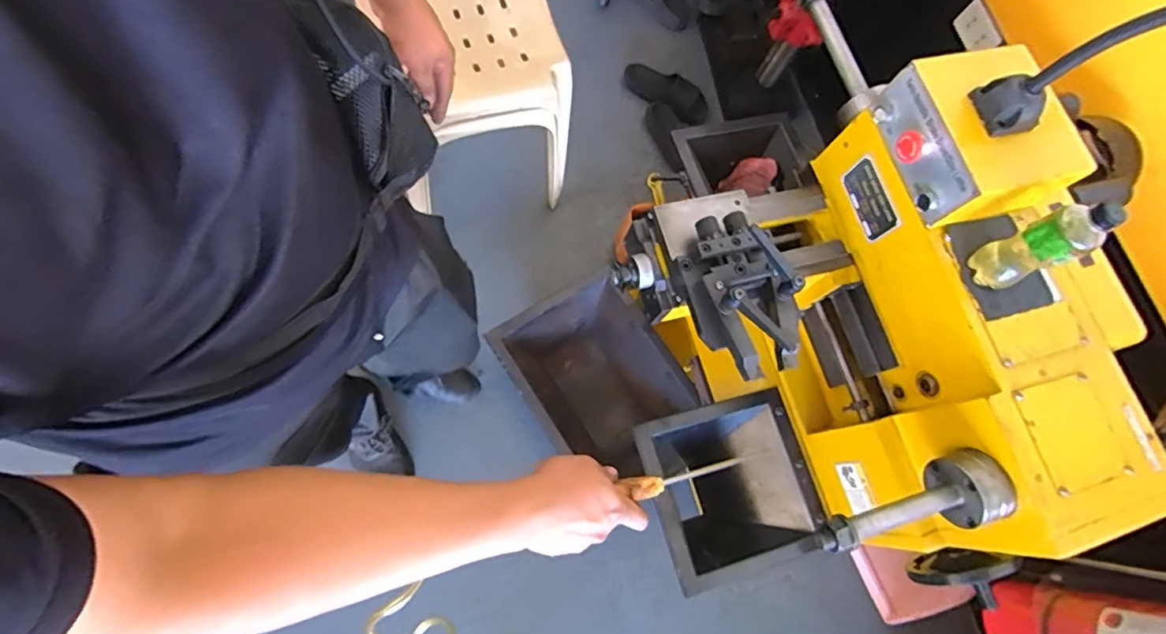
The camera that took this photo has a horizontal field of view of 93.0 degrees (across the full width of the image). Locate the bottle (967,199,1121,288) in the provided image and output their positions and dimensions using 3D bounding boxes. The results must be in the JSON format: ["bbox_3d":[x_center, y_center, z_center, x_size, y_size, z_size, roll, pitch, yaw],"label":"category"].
[{"bbox_3d":[0.536,-0.083,0.649,0.049,0.156,0.062,-13,75,-13],"label":"bottle"}]

